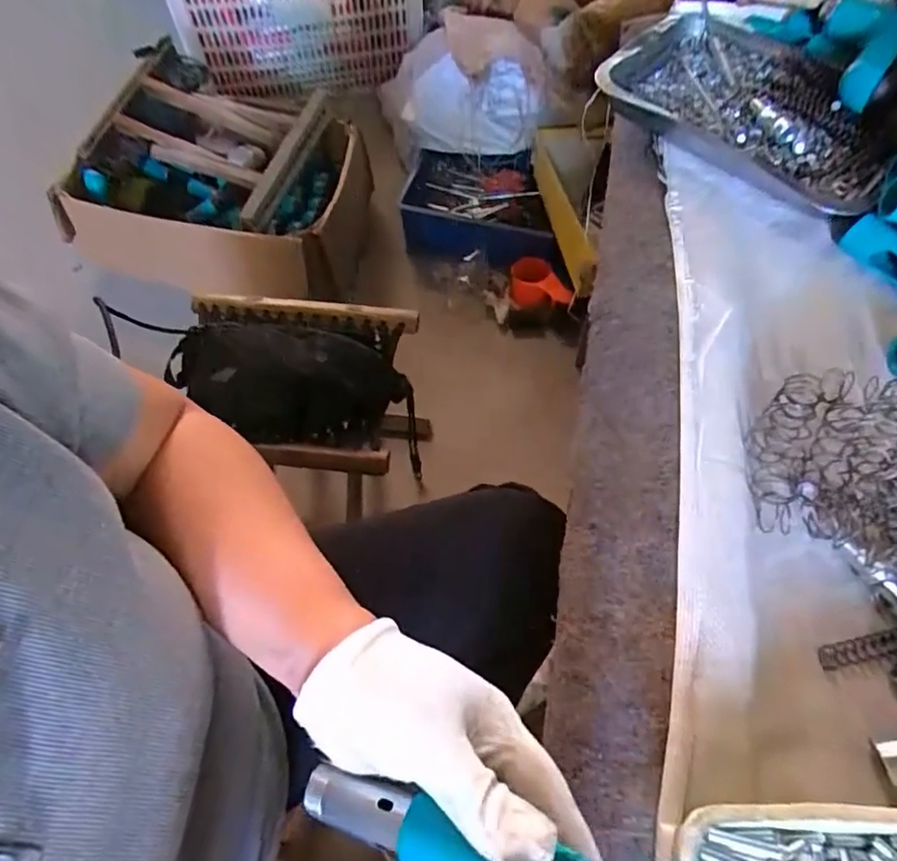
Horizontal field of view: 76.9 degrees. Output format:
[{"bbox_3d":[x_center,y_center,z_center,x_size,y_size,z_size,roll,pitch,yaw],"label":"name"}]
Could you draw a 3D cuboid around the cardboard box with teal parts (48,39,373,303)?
[{"bbox_3d":[-0.475,-0.547,1.215,0.581,0.194,0.472,15,63,9],"label":"cardboard box with teal parts"}]

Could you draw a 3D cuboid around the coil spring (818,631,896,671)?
[{"bbox_3d":[0.236,0.112,0.296,0.081,0.009,0.013,-10,62,-4],"label":"coil spring"}]

